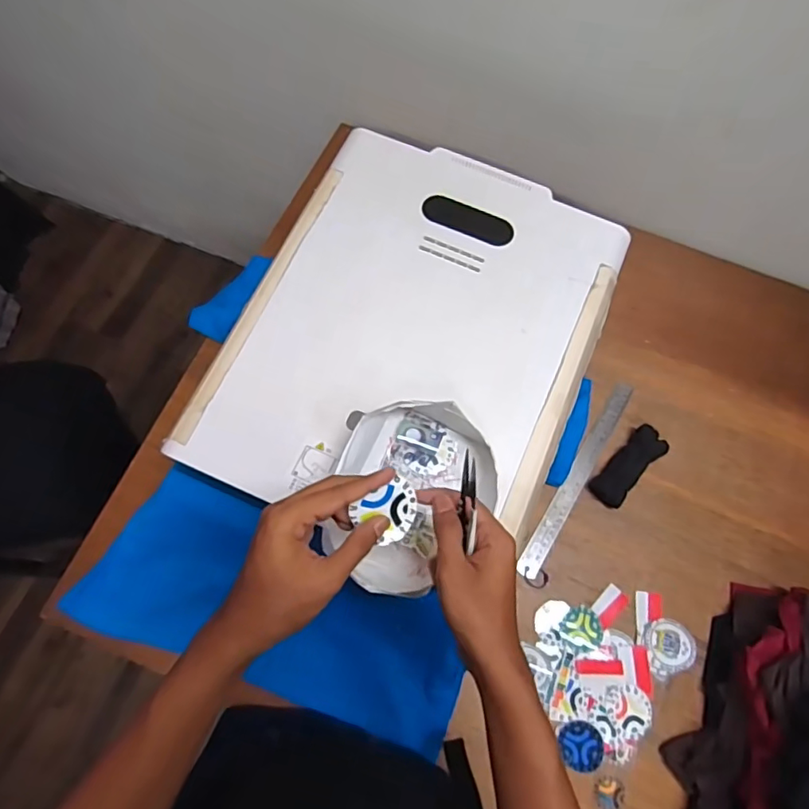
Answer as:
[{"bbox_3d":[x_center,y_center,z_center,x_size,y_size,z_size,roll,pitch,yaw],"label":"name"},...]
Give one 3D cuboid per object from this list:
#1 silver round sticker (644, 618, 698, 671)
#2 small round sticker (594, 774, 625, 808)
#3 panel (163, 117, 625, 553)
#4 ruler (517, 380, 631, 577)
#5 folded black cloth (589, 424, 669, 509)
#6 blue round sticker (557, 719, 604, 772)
[{"bbox_3d":[0.345,0.309,0.689,0.062,0.004,0.060,-1,71,2],"label":"silver round sticker"},{"bbox_3d":[0.246,0.467,0.638,0.036,0.004,0.041,-32,75,-4],"label":"small round sticker"},{"bbox_3d":[0.020,-0.092,0.640,0.395,0.028,0.497,23,71,7],"label":"panel"},{"bbox_3d":[0.250,0.103,0.762,0.036,0.009,0.324,32,73,7],"label":"ruler"},{"bbox_3d":[0.316,0.089,0.753,0.048,0.028,0.125,43,75,10],"label":"folded black cloth"},{"bbox_3d":[0.215,0.418,0.651,0.055,0.004,0.053,0,77,1],"label":"blue round sticker"}]

